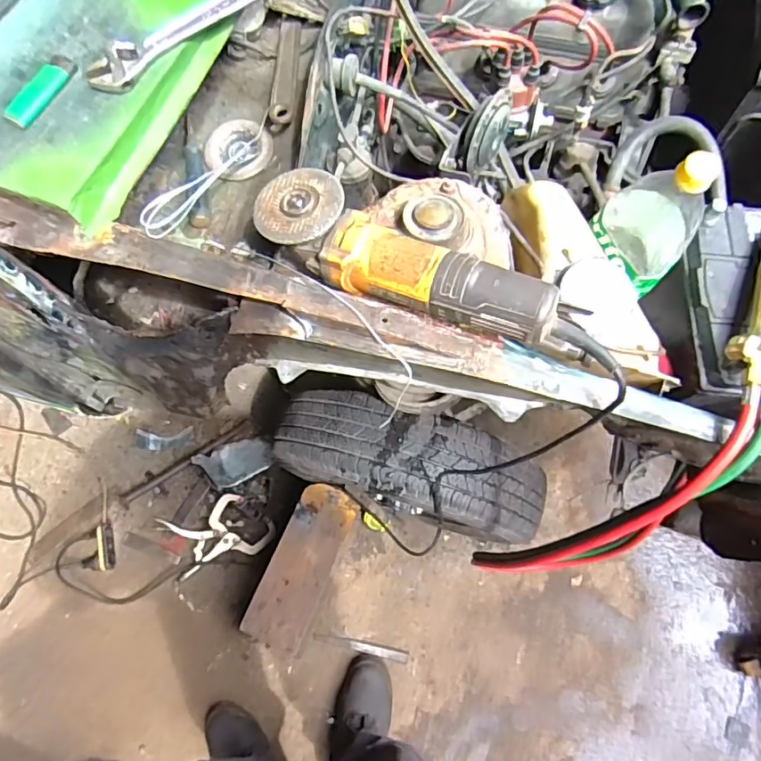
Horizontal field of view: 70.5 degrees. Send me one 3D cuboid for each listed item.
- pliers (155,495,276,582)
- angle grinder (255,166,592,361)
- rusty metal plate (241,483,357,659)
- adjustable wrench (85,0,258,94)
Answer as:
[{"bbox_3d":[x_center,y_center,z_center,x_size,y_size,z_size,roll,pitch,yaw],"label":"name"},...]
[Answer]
[{"bbox_3d":[-0.401,0.375,1.329,0.258,0.023,0.154,-20,73,-9],"label":"pliers"},{"bbox_3d":[0.028,-0.095,0.479,0.310,0.067,0.070,30,71,9],"label":"angle grinder"},{"bbox_3d":[-0.156,0.373,1.095,0.125,0.026,0.316,23,72,5],"label":"rusty metal plate"},{"bbox_3d":[-0.196,-0.346,0.534,0.036,0.022,0.205,42,74,13],"label":"adjustable wrench"}]

